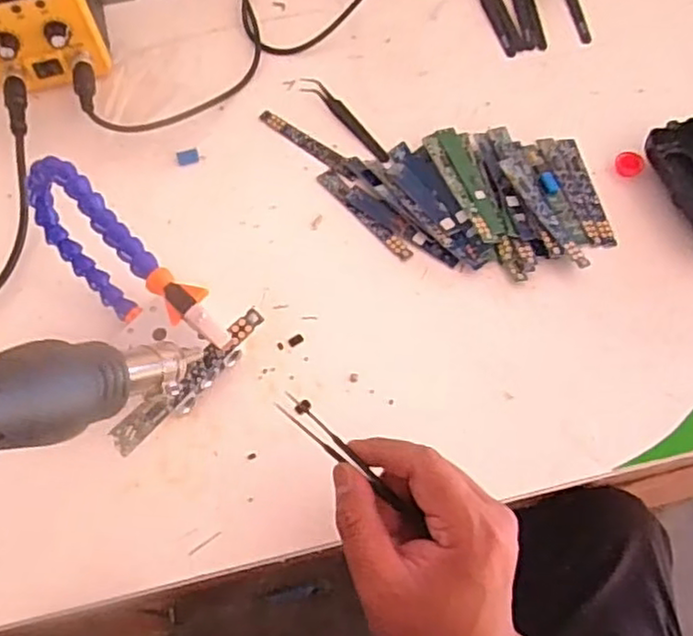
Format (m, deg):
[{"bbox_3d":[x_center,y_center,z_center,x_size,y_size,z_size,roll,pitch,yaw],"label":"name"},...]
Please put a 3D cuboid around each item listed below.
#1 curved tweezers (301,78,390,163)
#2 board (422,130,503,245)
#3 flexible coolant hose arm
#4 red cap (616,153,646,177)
[{"bbox_3d":[-0.001,-0.165,0.552,0.015,0.004,0.108,-39,70,-15],"label":"curved tweezers"},{"bbox_3d":[0.090,-0.102,0.509,0.027,0.004,0.102,-17,67,-17],"label":"board"},{"bbox_3d":[-0.137,-0.024,0.429,0.192,0.112,0.038,41,73,18],"label":"flexible coolant hose arm"},{"bbox_3d":[0.219,-0.118,0.522,0.020,0.006,0.022,-1,66,2],"label":"red cap"}]

